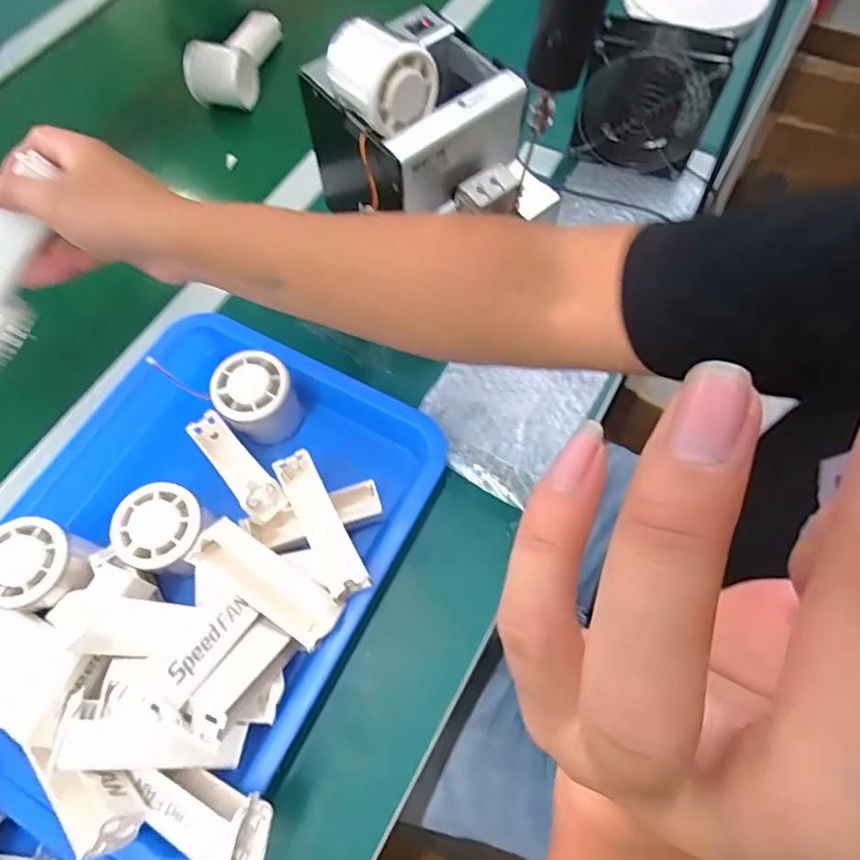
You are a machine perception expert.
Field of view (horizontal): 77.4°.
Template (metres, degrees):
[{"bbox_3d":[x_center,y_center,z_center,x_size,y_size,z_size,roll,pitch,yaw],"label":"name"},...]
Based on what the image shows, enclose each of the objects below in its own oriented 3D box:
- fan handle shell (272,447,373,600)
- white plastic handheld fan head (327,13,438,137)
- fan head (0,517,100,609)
[{"bbox_3d":[-0.073,0.064,0.367,0.028,0.028,0.104,-29,68,-11],"label":"fan handle shell"},{"bbox_3d":[-0.039,-0.254,0.378,0.058,0.048,0.075,-37,70,-14],"label":"white plastic handheld fan head"},{"bbox_3d":[-0.267,0.094,0.367,0.055,0.045,0.058,23,68,11],"label":"fan head"}]

